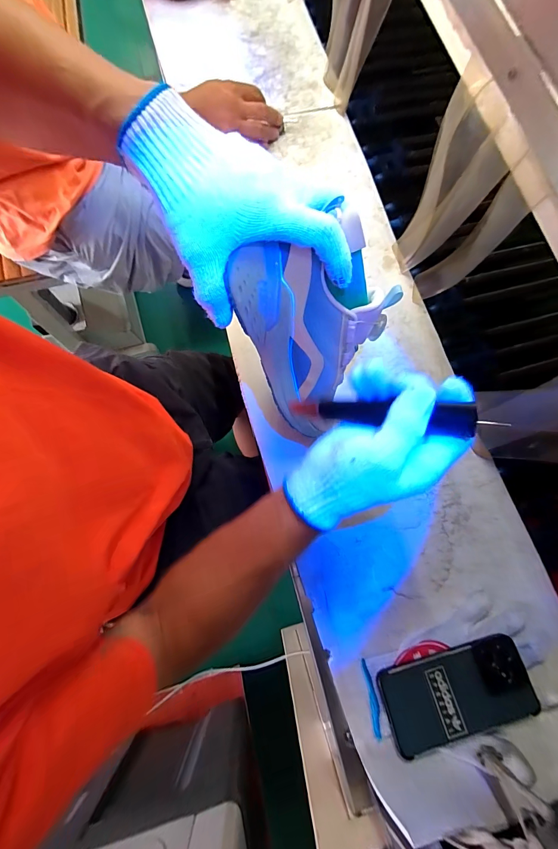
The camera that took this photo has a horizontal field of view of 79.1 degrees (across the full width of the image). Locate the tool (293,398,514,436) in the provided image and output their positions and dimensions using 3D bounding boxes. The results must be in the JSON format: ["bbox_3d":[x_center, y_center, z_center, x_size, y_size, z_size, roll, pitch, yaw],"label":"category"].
[{"bbox_3d":[0.087,-0.009,0.301,0.184,0.020,0.019,7,74,33],"label":"tool"}]

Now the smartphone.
[{"bbox_3d":[0.200,0.297,0.373,0.164,0.010,0.080,-13,68,-6],"label":"smartphone"}]

